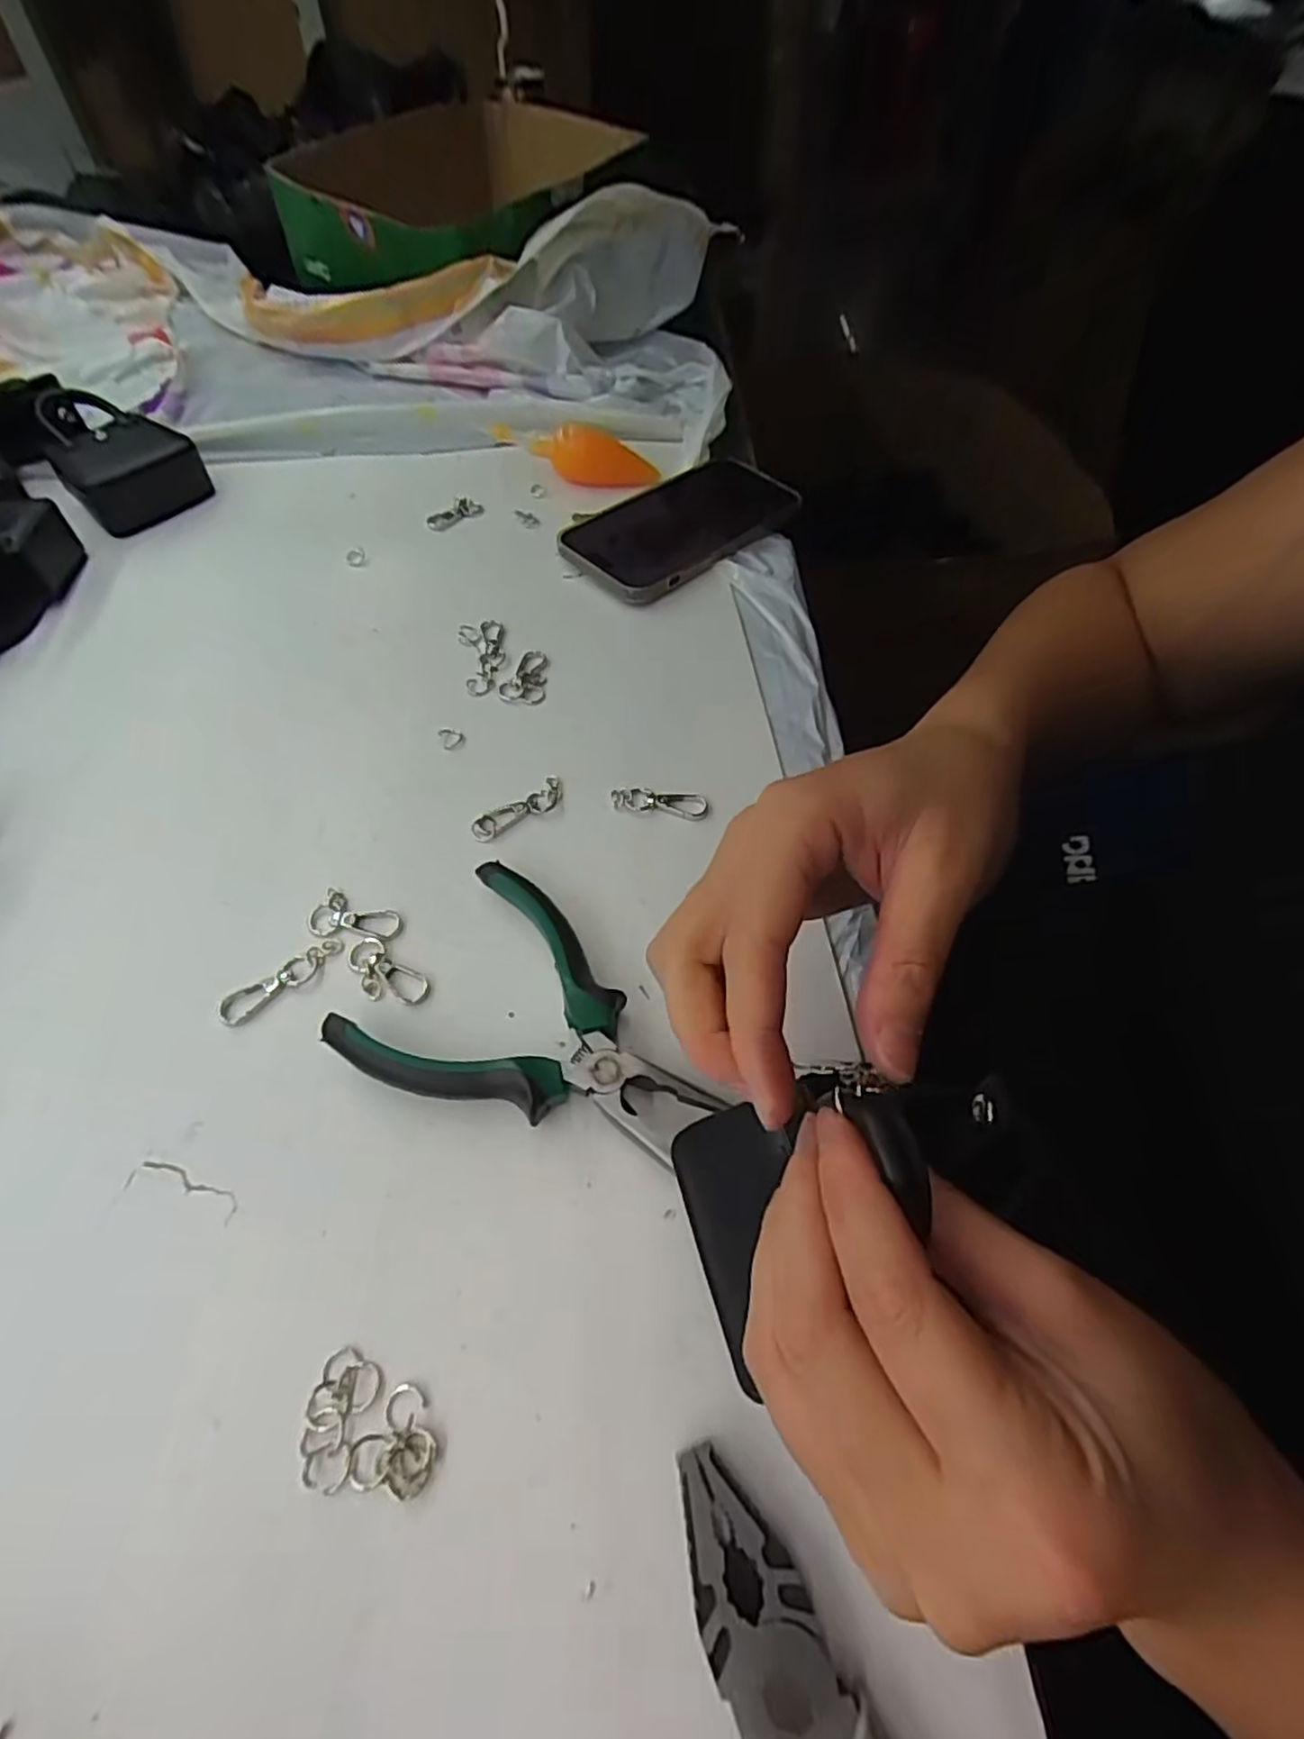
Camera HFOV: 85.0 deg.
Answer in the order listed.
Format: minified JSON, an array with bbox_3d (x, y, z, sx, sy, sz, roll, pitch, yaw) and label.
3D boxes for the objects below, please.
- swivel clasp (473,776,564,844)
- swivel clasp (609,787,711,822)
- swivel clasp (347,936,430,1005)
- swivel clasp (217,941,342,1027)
[{"bbox_3d":[-0.063,-0.028,0.341,0.049,0.005,0.016,-32,62,-21],"label":"swivel clasp"},{"bbox_3d":[0.004,-0.033,0.344,0.047,0.007,0.014,12,56,7],"label":"swivel clasp"},{"bbox_3d":[-0.111,0.043,0.293,0.041,0.004,0.020,33,61,19],"label":"swivel clasp"},{"bbox_3d":[-0.151,0.045,0.290,0.052,0.004,0.012,-36,64,-23],"label":"swivel clasp"}]

